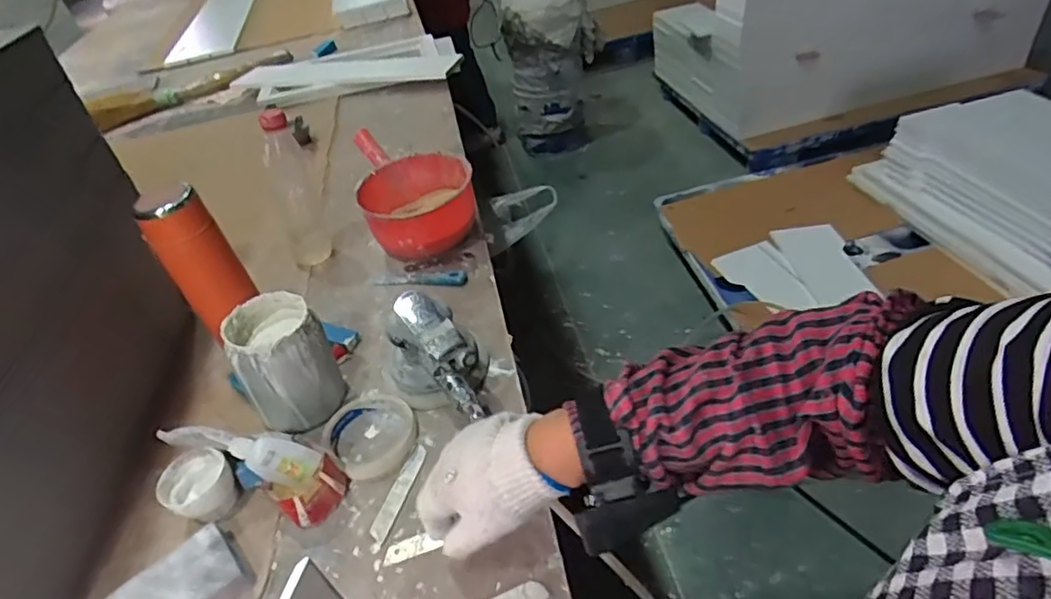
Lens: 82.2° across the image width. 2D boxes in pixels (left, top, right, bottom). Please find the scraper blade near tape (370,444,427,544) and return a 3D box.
[{"bbox_3d":[-0.116,0.177,0.561,0.020,0.006,0.099,4,42,18],"label":"scraper blade near tape"}]

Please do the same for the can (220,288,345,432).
[{"bbox_3d":[-0.245,0.064,0.623,0.089,0.113,0.090,-3,40,3],"label":"can"}]

